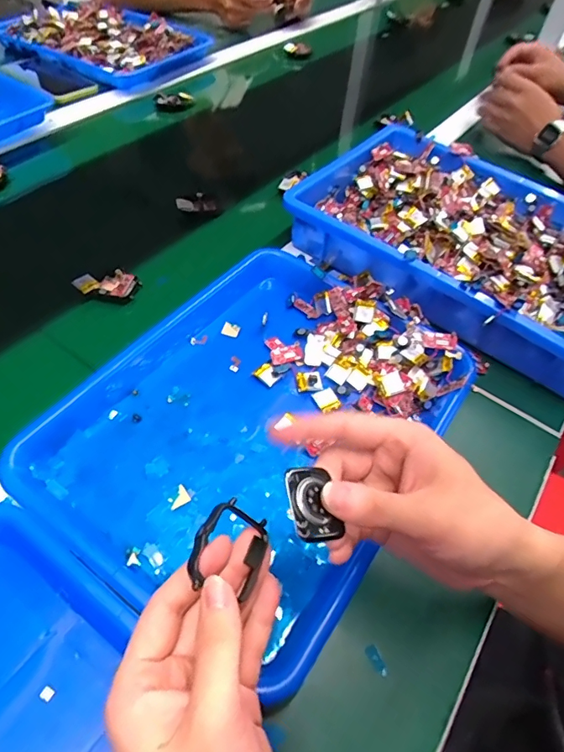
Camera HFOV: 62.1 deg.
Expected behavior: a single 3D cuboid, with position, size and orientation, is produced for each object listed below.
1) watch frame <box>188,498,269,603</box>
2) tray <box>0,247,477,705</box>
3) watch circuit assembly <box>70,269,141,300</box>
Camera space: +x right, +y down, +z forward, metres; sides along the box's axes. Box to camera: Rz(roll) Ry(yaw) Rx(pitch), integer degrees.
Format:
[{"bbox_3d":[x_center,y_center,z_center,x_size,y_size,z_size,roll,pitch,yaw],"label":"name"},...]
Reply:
[{"bbox_3d":[-0.027,0.089,0.244,0.038,0.004,0.044,40,51,-19],"label":"watch frame"},{"bbox_3d":[-0.017,0.021,0.384,0.261,0.034,0.331,31,55,16],"label":"tray"},{"bbox_3d":[-0.176,-0.095,0.474,0.059,0.014,0.035,5,52,-4],"label":"watch circuit assembly"}]

